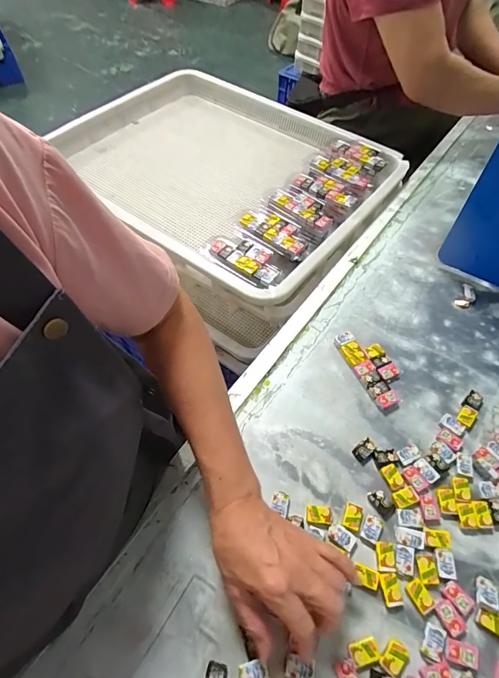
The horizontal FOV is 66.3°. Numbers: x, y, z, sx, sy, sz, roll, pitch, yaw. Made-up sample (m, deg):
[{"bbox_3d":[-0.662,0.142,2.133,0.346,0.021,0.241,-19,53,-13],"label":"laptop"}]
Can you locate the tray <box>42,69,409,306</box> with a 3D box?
[{"bbox_3d":[-0.070,-0.367,0.798,0.660,0.066,0.492,37,63,21],"label":"tray"}]

